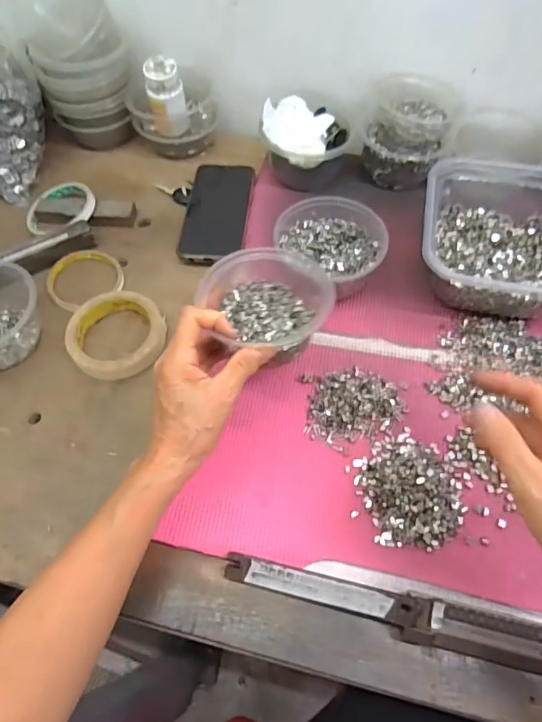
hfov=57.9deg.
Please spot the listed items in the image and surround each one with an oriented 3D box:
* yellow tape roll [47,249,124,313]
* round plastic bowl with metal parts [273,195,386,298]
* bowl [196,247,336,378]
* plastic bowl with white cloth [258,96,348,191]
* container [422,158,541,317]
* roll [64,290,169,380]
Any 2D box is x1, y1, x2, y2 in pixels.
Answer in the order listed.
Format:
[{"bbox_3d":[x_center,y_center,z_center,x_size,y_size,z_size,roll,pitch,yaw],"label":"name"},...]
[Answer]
[{"bbox_3d":[-0.215,-0.097,0.565,0.080,0.014,0.072,-26,62,-14],"label":"yellow tape roll"},{"bbox_3d":[0.064,-0.119,0.527,0.114,0.059,0.108,34,66,21],"label":"round plastic bowl with metal parts"},{"bbox_3d":[-0.003,-0.049,0.433,0.108,0.055,0.106,-1,61,1],"label":"bowl"},{"bbox_3d":[0.043,-0.264,0.605,0.101,0.075,0.087,4,59,6],"label":"plastic bowl with white cloth"},{"bbox_3d":[0.247,-0.137,0.523,0.169,0.076,0.188,10,60,9],"label":"container"},{"bbox_3d":[-0.158,-0.030,0.509,0.099,0.020,0.101,0,59,1],"label":"roll"}]

